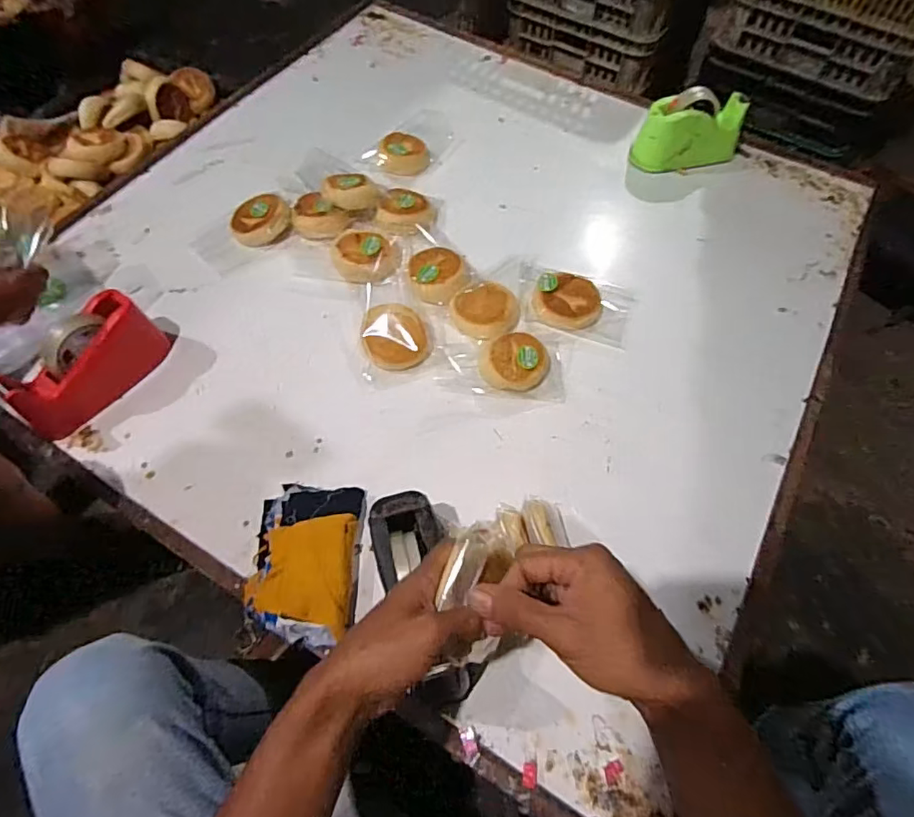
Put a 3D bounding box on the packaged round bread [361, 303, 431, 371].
[{"bbox_3d":[-0.090,-0.104,0.796,0.090,0.034,0.099,1,59,-2],"label":"packaged round bread"}]

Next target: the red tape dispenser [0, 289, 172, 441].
[{"bbox_3d":[-0.496,-0.057,0.733,0.066,0.101,0.203,34,64,17],"label":"red tape dispenser"}]

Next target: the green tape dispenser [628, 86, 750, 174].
[{"bbox_3d":[0.440,-0.521,1.016,0.204,0.106,0.076,-12,60,-9],"label":"green tape dispenser"}]

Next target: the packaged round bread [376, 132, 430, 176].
[{"bbox_3d":[-0.100,-0.472,1.008,0.096,0.034,0.093,1,59,-2],"label":"packaged round bread"}]

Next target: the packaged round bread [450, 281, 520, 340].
[{"bbox_3d":[0.041,-0.145,0.817,0.086,0.042,0.093,1,59,-2],"label":"packaged round bread"}]

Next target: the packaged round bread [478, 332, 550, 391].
[{"bbox_3d":[0.084,-0.068,0.772,0.099,0.036,0.089,9,59,3],"label":"packaged round bread"}]

